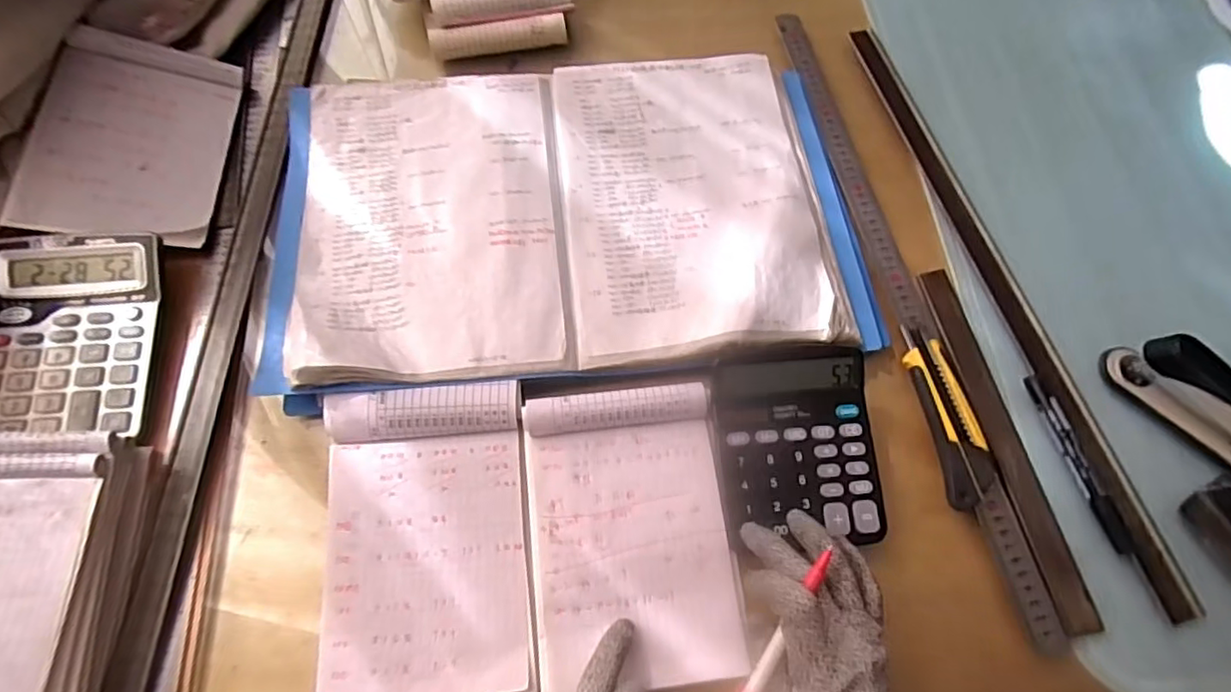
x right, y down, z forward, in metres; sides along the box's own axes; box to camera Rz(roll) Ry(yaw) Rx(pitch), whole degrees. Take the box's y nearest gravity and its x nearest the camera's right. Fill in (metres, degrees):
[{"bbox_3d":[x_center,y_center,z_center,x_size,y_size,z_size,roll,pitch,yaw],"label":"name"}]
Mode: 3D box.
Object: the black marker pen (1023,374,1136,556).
[{"bbox_3d":[0.356,0.089,0.461,0.017,0.014,0.137,-15,69,-8],"label":"black marker pen"}]

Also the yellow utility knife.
[{"bbox_3d":[0.258,0.053,0.466,0.035,0.021,0.140,-5,68,-4],"label":"yellow utility knife"}]

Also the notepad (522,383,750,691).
[{"bbox_3d":[0.010,0.128,0.415,0.138,0.019,0.194,-6,69,-4],"label":"notepad"}]

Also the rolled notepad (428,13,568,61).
[{"bbox_3d":[-0.119,-0.315,0.613,0.136,0.033,0.024,-9,69,-6],"label":"rolled notepad"}]

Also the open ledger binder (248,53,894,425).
[{"bbox_3d":[-0.043,-0.120,0.524,0.488,0.046,0.313,-5,68,-4],"label":"open ledger binder"}]

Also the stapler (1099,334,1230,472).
[{"bbox_3d":[0.460,0.053,0.456,0.029,0.063,0.148,-40,75,-16],"label":"stapler"}]

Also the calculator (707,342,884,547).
[{"bbox_3d":[0.131,0.071,0.435,0.116,0.023,0.133,-2,68,-3],"label":"calculator"}]

